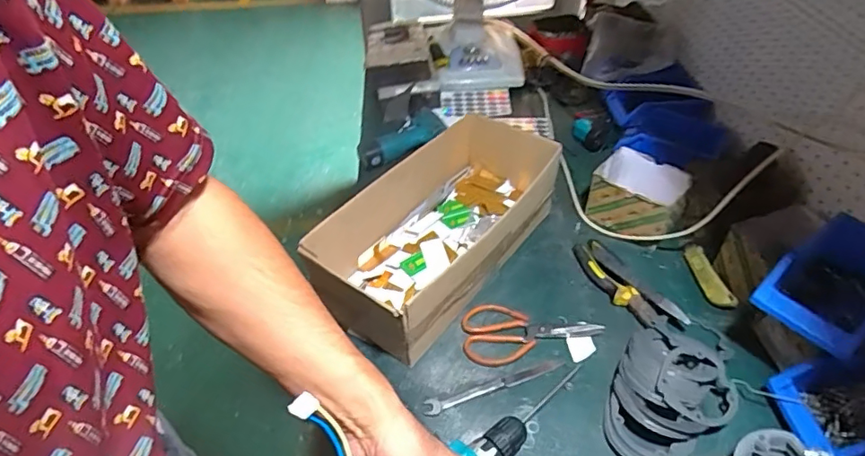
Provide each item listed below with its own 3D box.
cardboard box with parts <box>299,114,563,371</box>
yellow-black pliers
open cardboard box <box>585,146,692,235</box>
[{"bbox_3d":[0.015,-0.010,0.850,0.222,0.129,0.454,26,51,26],"label":"cardboard box with parts"},{"bbox_3d":[0.302,0.095,0.817,0.055,0.028,0.213,-22,48,-20],"label":"yellow-black pliers"},{"bbox_3d":[0.359,-0.055,0.917,0.153,0.084,0.119,26,51,26],"label":"open cardboard box"}]

